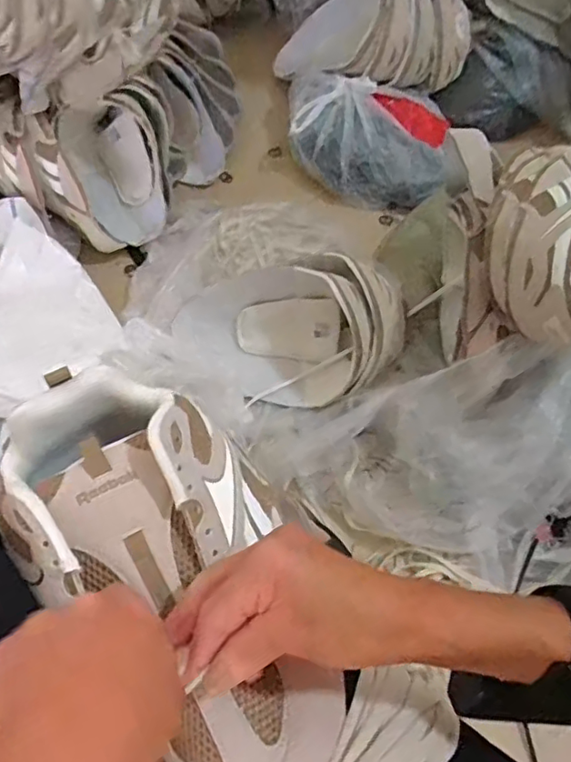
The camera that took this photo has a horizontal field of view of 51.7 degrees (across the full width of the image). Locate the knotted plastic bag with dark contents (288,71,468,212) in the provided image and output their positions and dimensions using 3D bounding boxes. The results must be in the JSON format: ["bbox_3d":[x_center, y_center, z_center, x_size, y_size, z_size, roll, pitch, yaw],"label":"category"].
[{"bbox_3d":[0.130,-0.377,0.926,0.263,0.086,0.177,9,65,2],"label":"knotted plastic bag with dark contents"}]

